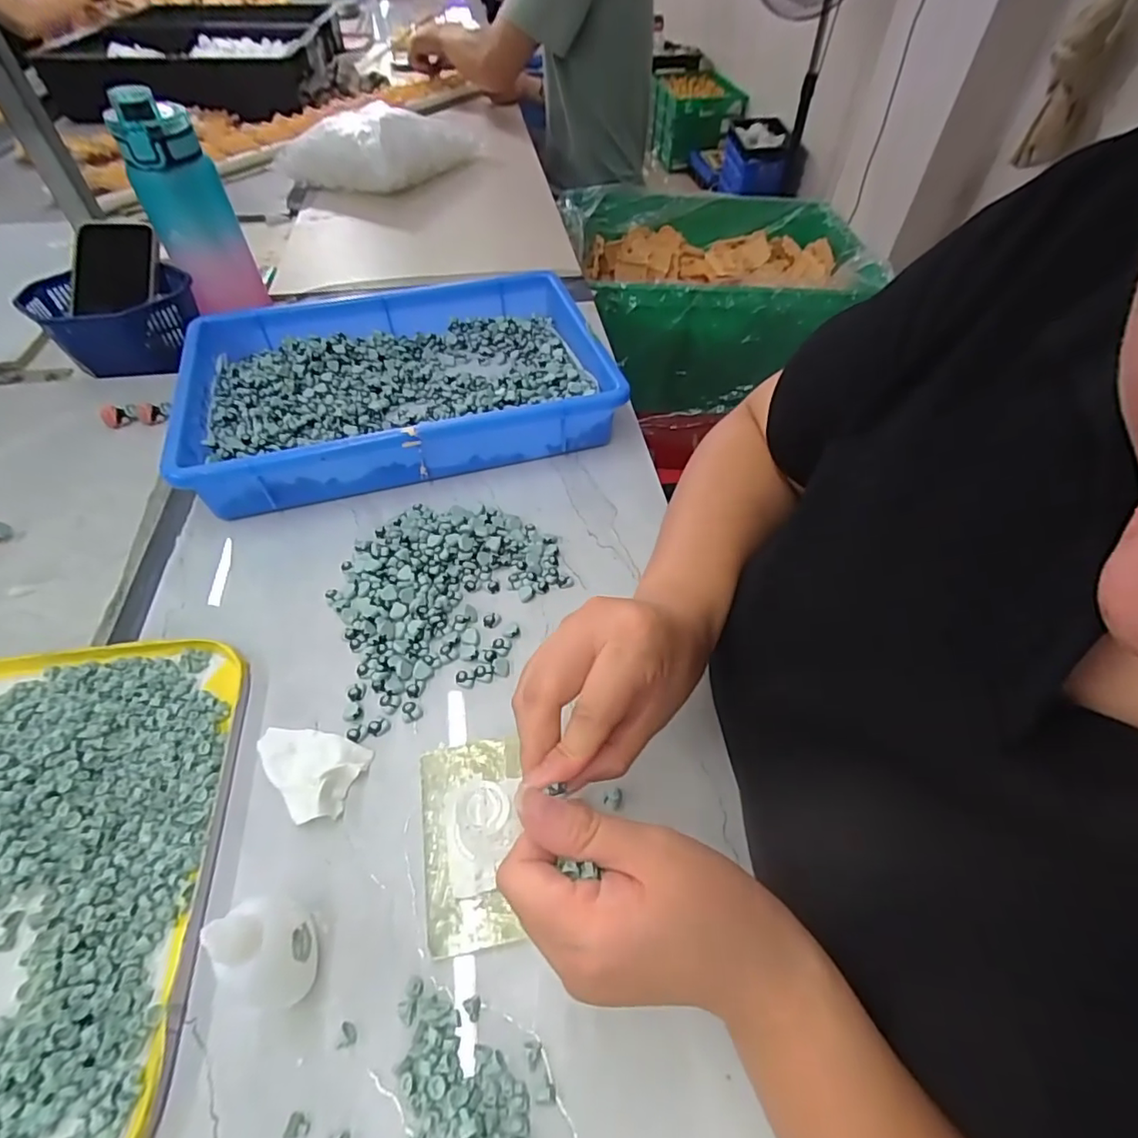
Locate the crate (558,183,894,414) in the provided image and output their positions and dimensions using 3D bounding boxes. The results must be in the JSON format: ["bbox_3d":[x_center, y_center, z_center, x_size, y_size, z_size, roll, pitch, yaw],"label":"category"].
[{"bbox_3d":[0.260,-0.518,1.058,0.495,0.200,0.426,1,51,0],"label":"crate"}]

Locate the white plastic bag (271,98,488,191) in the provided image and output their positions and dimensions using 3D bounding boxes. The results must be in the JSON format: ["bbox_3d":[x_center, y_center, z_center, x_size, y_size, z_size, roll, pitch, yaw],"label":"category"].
[{"bbox_3d":[-0.325,-0.740,0.969,0.232,0.080,0.278,21,54,15],"label":"white plastic bag"}]

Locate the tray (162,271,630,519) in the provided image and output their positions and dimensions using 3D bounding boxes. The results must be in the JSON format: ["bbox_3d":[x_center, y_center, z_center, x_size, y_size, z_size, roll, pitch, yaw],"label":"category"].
[{"bbox_3d":[-0.158,-0.173,0.529,0.357,0.066,0.238,-13,53,-11],"label":"tray"}]

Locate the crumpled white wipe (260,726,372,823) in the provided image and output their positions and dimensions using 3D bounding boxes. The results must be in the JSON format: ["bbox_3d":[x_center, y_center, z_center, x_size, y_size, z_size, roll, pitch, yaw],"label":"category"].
[{"bbox_3d":[-0.158,0.116,0.331,0.069,0.014,0.047,16,53,12],"label":"crumpled white wipe"}]

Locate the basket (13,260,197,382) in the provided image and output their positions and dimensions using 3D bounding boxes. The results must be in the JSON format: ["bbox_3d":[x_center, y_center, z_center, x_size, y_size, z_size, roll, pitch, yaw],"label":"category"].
[{"bbox_3d":[-0.468,-0.257,0.590,0.155,0.068,0.098,-13,53,-11],"label":"basket"}]

